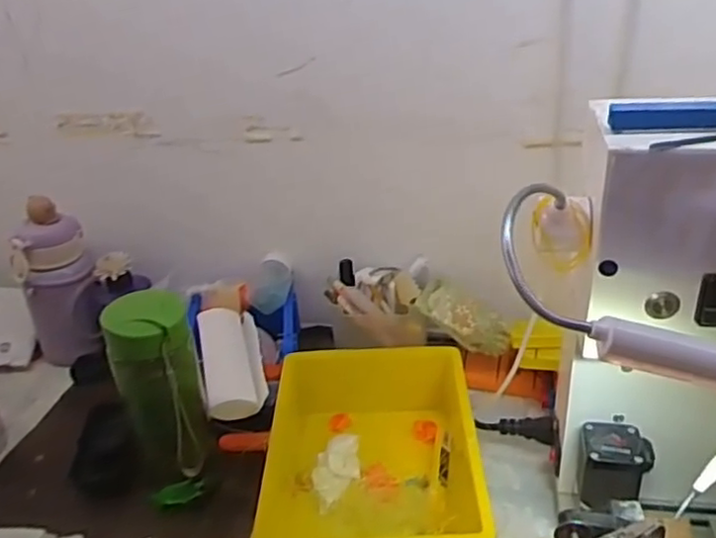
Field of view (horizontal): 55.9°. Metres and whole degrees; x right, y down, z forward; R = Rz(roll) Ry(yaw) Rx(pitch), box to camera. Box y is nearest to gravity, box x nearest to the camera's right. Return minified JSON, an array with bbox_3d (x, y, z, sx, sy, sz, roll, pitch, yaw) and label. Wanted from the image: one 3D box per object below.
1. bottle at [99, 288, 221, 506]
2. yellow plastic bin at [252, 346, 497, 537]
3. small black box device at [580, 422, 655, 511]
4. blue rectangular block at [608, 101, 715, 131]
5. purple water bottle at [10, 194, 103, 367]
[{"bbox_3d":[-0.172,0.123,0.607,0.070,0.210,0.077,-16,31,-20],"label":"bottle"},{"bbox_3d":[0.015,0.176,0.616,0.179,0.080,0.246,-3,29,3],"label":"yellow plastic bin"},{"bbox_3d":[0.196,0.152,0.515,0.052,0.048,0.050,5,30,16],"label":"small black box device"},{"bbox_3d":[0.198,-0.093,0.410,0.086,0.015,0.012,3,30,12],"label":"blue rectangular block"},{"bbox_3d":[-0.373,0.025,0.848,0.089,0.215,0.068,-19,32,-25],"label":"purple water bottle"}]

